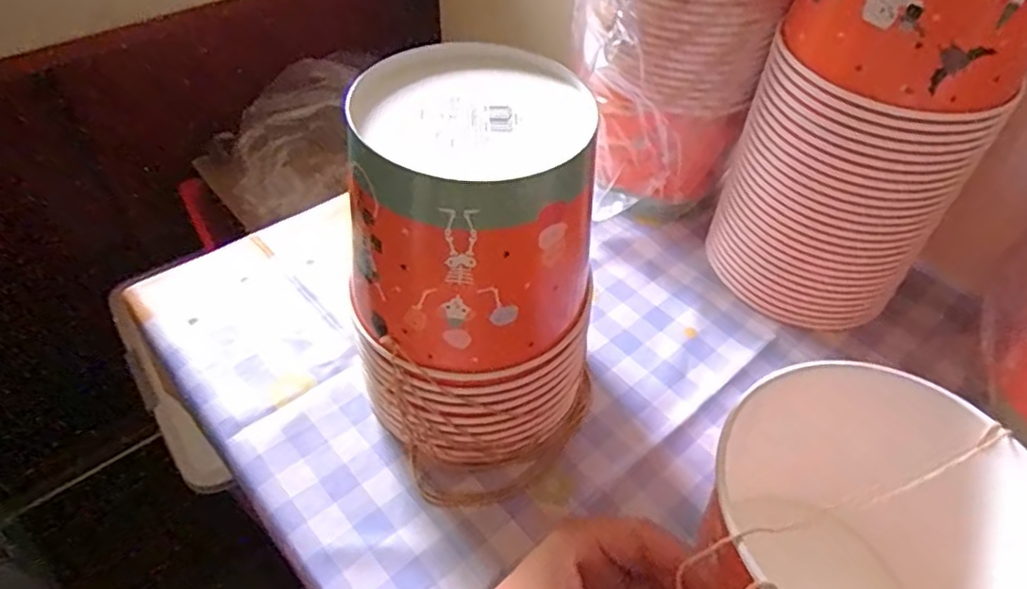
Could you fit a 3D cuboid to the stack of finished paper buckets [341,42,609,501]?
[{"bbox_3d":[-0.025,-0.004,0.412,0.145,0.231,0.154,-24,52,-24],"label":"stack of finished paper buckets"}]

